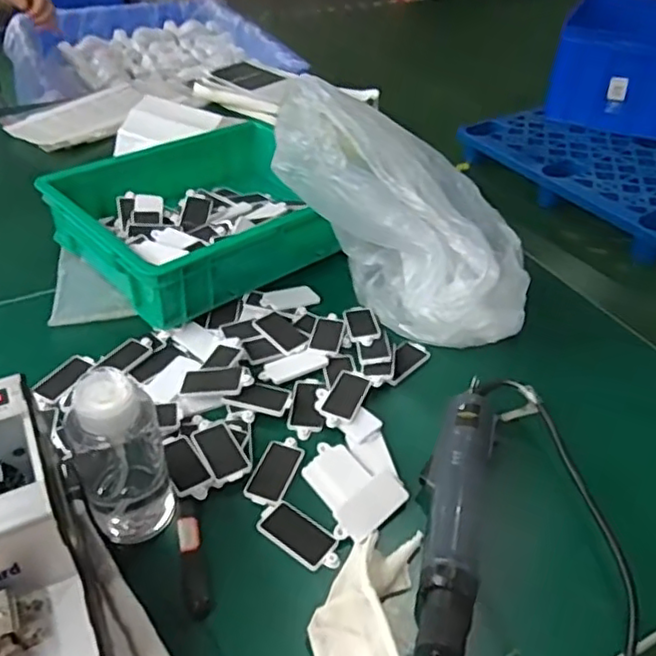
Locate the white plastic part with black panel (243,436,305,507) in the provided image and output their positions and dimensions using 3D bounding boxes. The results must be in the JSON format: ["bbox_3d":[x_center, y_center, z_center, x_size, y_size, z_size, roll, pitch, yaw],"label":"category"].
[{"bbox_3d":[-0.045,0.121,0.547,0.033,0.004,0.072,12,41,13],"label":"white plastic part with black panel"}]

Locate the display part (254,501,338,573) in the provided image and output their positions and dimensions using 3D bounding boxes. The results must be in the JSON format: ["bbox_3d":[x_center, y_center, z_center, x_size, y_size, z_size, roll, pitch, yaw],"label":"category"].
[{"bbox_3d":[-0.022,0.163,0.497,0.070,0.004,0.034,27,46,28],"label":"display part"}]

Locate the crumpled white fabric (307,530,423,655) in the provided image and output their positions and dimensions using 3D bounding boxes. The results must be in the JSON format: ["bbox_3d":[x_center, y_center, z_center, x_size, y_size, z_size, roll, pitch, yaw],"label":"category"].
[{"bbox_3d":[0.025,0.192,0.440,0.067,0.020,0.125,6,40,6],"label":"crumpled white fabric"}]

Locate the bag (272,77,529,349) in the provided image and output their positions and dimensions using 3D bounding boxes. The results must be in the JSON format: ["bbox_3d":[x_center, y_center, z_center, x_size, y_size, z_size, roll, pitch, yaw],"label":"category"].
[{"bbox_3d":[0.063,-0.114,0.668,0.327,0.173,0.139,49,52,3],"label":"bag"}]

